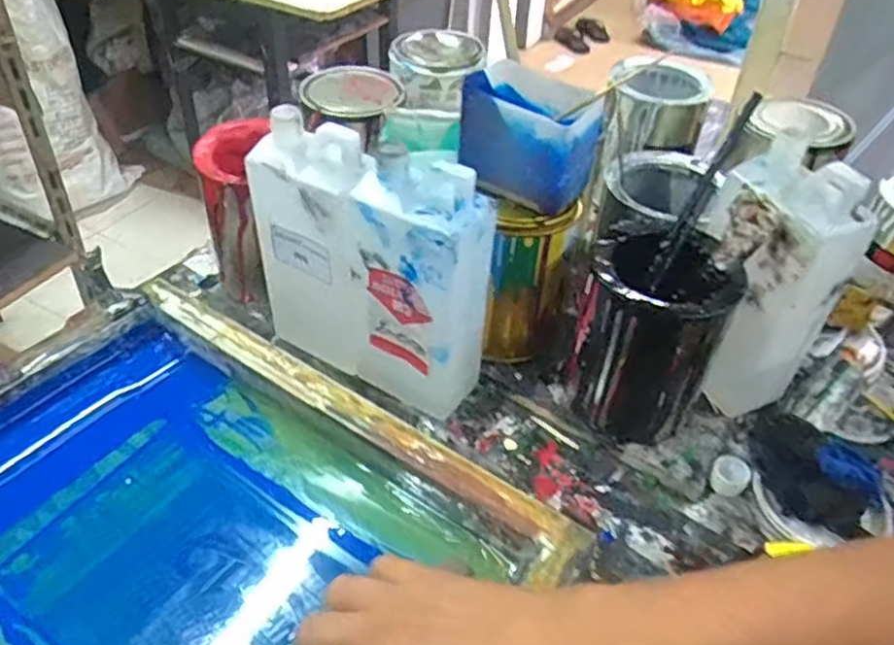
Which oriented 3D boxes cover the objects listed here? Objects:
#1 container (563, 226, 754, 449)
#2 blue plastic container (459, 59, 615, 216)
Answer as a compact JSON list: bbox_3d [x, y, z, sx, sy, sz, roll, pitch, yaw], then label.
[{"bbox_3d":[0.153,0.017,0.562,0.103,0.164,0.100,12,43,8],"label":"container"},{"bbox_3d":[0.064,-0.143,0.541,0.105,0.081,0.066,29,48,25],"label":"blue plastic container"}]

